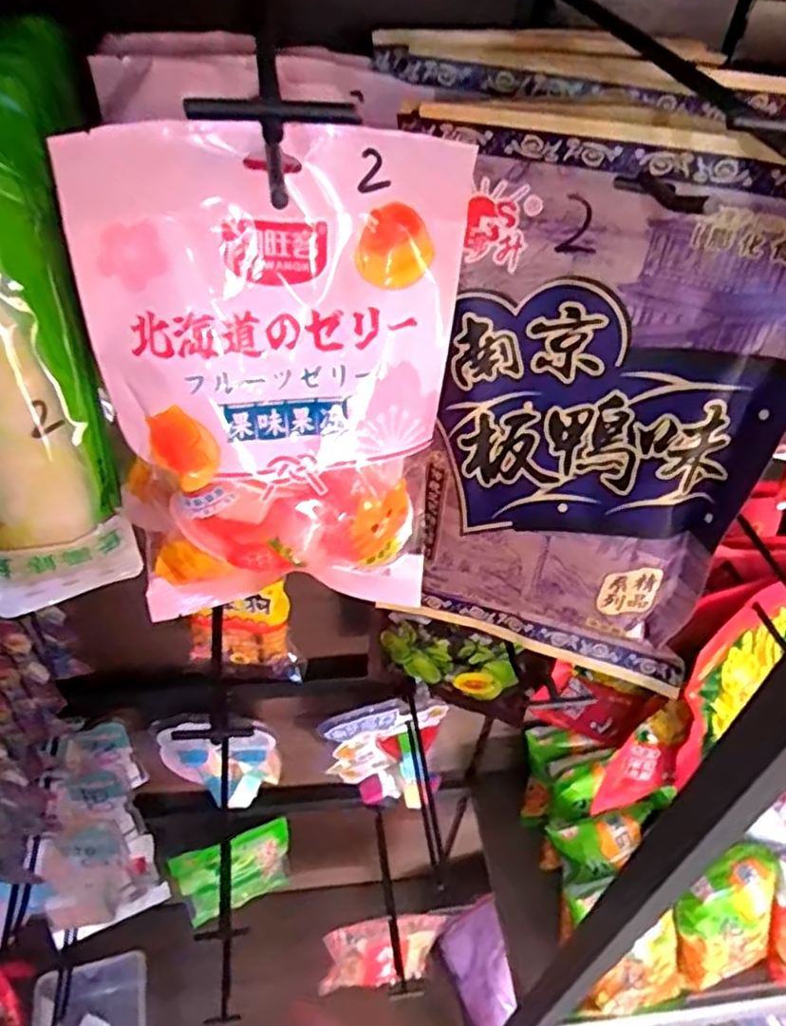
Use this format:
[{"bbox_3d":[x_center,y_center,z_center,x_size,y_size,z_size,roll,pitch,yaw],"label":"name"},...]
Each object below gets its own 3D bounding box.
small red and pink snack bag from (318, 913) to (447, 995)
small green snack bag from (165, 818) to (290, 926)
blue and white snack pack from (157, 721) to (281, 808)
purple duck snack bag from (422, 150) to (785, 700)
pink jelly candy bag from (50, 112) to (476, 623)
[{"bbox_3d":[-0.017,0.601,0.936,0.165,0.126,0.050,-5,43,-11],"label":"small red and pink snack bag"},{"bbox_3d":[-0.223,0.514,0.984,0.157,0.197,0.027,-17,47,-22],"label":"small green snack bag"},{"bbox_3d":[-0.198,0.285,0.775,0.134,0.133,0.052,-3,43,-9],"label":"blue and white snack pack"},{"bbox_3d":[0.096,-0.030,0.337,0.160,0.252,0.044,20,44,16],"label":"purple duck snack bag"},{"bbox_3d":[-0.048,-0.050,0.321,0.159,0.222,0.061,-8,44,-14],"label":"pink jelly candy bag"}]

